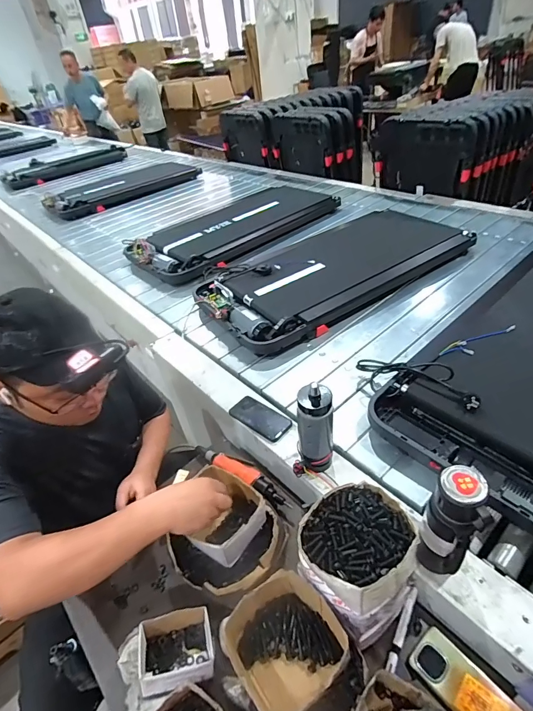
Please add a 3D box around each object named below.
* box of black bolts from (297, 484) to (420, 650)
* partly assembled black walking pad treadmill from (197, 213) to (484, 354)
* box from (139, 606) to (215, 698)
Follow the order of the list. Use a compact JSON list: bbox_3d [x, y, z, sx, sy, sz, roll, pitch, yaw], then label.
[{"bbox_3d":[0.143,0.323,0.607,0.169,0.172,0.149,-32,46,-26],"label":"box of black bolts"},{"bbox_3d":[0.261,-0.341,1.435,1.009,0.112,0.468,-27,44,-21],"label":"partly assembled black walking pad treadmill"},{"bbox_3d":[-0.150,0.505,0.648,0.119,0.063,0.102,-13,40,-6],"label":"box"}]

